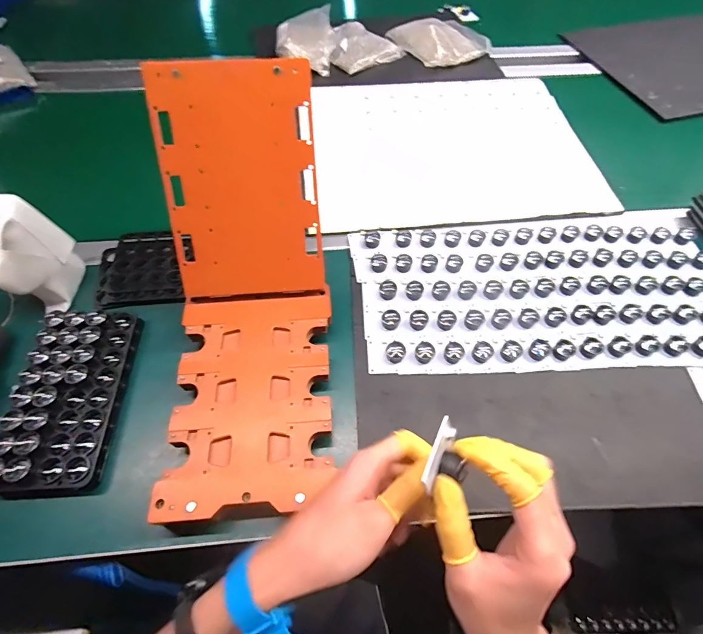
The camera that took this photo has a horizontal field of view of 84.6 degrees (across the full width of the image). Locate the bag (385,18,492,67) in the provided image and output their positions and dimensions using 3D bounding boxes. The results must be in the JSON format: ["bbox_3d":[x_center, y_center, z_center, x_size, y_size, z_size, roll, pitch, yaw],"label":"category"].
[{"bbox_3d":[0.195,-0.590,0.824,0.183,0.031,0.155,-23,61,-15],"label":"bag"}]

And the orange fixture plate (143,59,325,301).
[{"bbox_3d":[-0.116,-0.136,0.419,0.154,0.234,0.011,-6,23,-10],"label":"orange fixture plate"}]

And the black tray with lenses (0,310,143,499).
[{"bbox_3d":[-0.298,0.080,0.407,0.100,0.023,0.193,7,61,-16],"label":"black tray with lenses"}]

